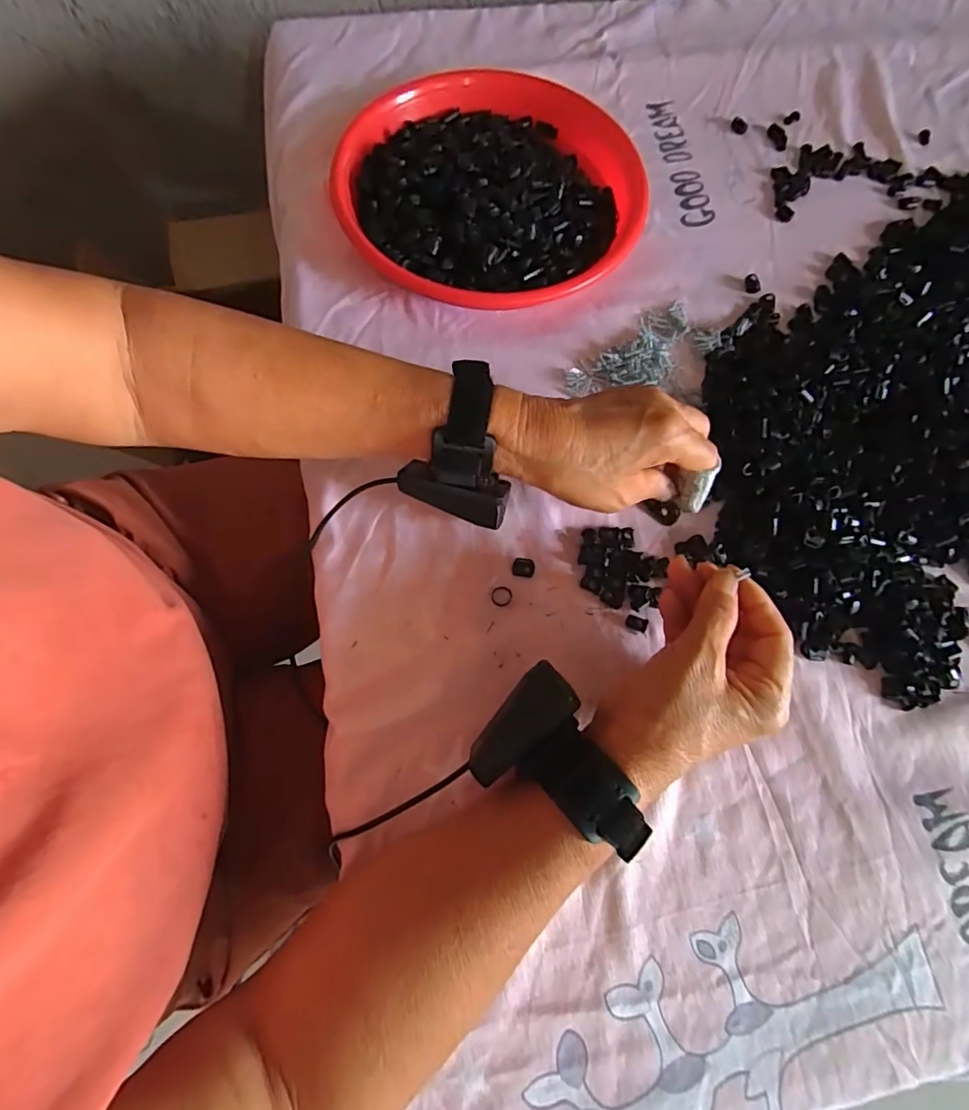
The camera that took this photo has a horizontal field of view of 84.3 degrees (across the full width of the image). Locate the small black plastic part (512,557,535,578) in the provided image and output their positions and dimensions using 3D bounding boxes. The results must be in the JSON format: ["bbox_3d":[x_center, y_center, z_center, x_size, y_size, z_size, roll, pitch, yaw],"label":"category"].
[{"bbox_3d":[0.027,0.008,0.364,0.015,0.004,0.013,7,72,0],"label":"small black plastic part"}]

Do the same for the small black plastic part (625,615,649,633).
[{"bbox_3d":[0.101,0.045,0.356,0.014,0.004,0.009,19,73,4],"label":"small black plastic part"}]

